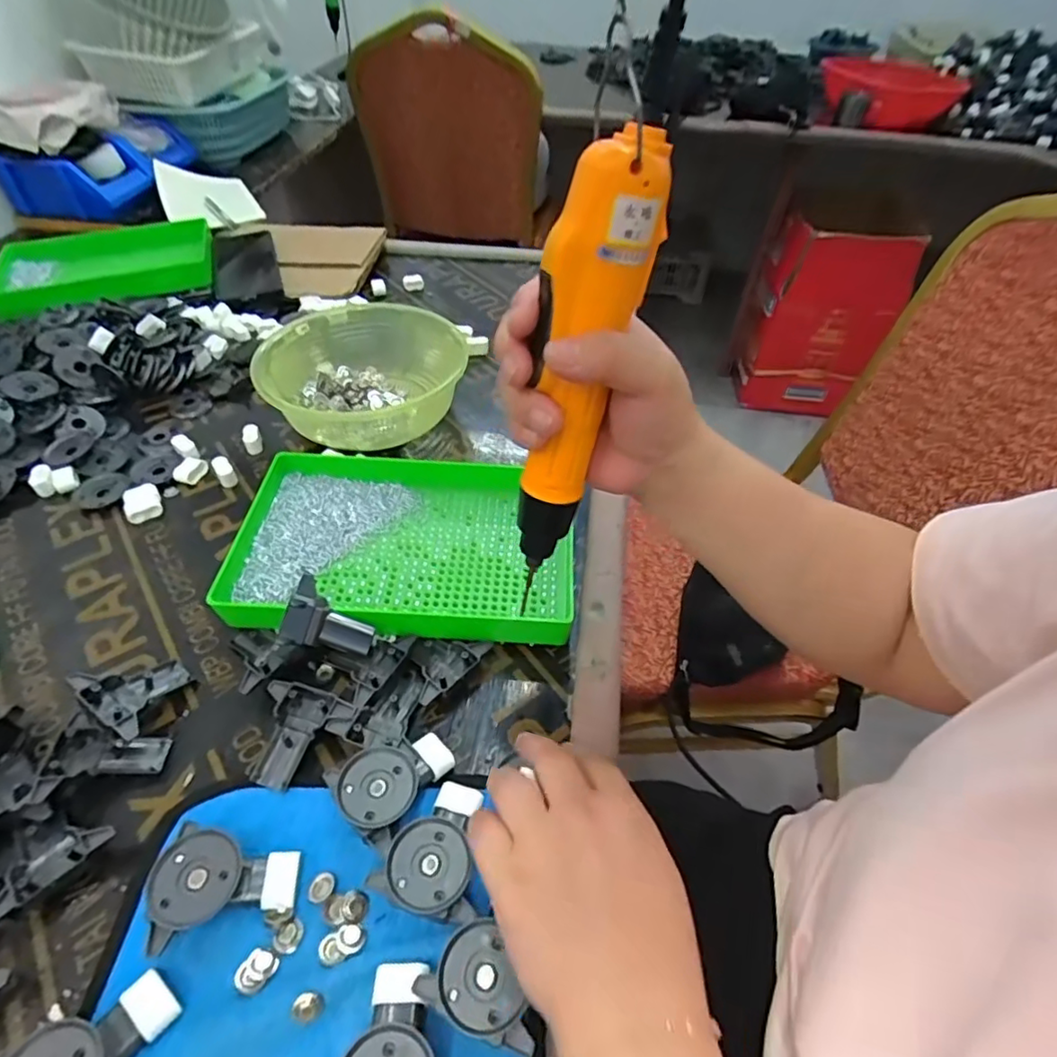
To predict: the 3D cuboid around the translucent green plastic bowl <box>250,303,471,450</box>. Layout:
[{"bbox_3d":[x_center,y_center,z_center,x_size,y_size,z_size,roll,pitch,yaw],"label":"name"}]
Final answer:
[{"bbox_3d":[-0.170,-0.167,0.596,0.194,0.066,0.209,1,47,-1],"label":"translucent green plastic bowl"}]

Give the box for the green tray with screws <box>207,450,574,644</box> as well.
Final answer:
[{"bbox_3d":[-0.091,0.013,0.452,0.249,0.040,0.154,4,47,2],"label":"green tray with screws"}]

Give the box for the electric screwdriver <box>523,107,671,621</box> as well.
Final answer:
[{"bbox_3d":[0.018,-0.062,0.278,0.036,0.211,0.034,35,43,27],"label":"electric screwdriver"}]

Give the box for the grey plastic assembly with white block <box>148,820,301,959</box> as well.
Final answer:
[{"bbox_3d":[-0.155,0.184,0.297,0.065,0.025,0.051,8,48,6],"label":"grey plastic assembly with white block"}]

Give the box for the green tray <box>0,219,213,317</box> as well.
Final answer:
[{"bbox_3d":[-0.540,-0.330,0.754,0.258,0.041,0.199,-16,50,-15],"label":"green tray"}]

